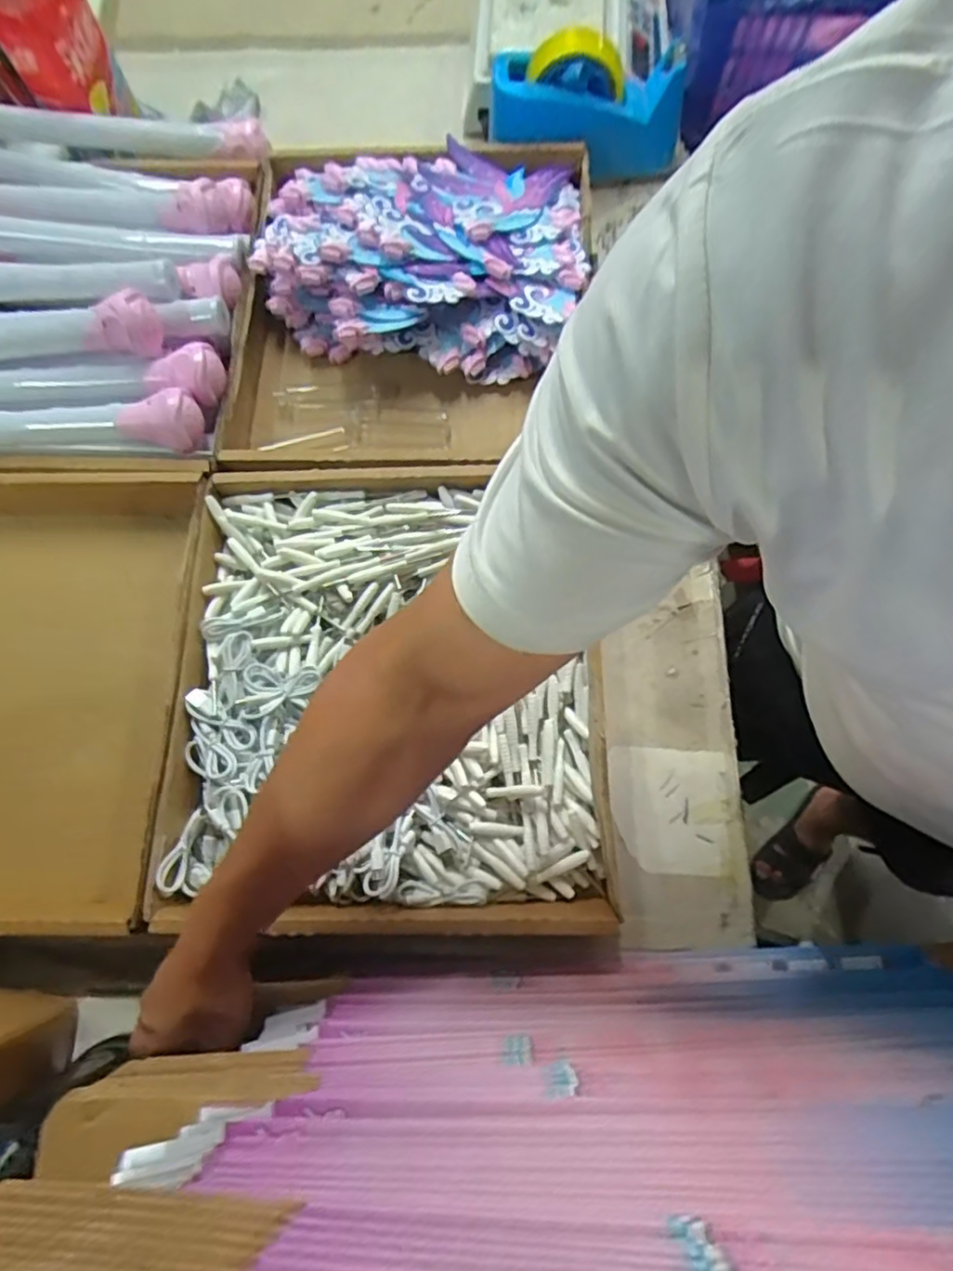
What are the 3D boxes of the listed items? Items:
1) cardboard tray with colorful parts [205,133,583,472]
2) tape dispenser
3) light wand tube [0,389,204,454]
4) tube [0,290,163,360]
[{"bbox_3d":[-0.063,-0.340,0.640,0.359,0.103,0.390,-1,72,1],"label":"cardboard tray with colorful parts"},{"bbox_3d":[0.128,-0.572,0.681,0.221,0.105,0.084,0,71,-14],"label":"tape dispenser"},{"bbox_3d":[-0.402,-0.186,0.572,0.307,0.048,0.053,-2,72,1],"label":"light wand tube"},{"bbox_3d":[-0.437,-0.260,0.558,0.298,0.046,0.038,-7,72,0],"label":"tube"}]

